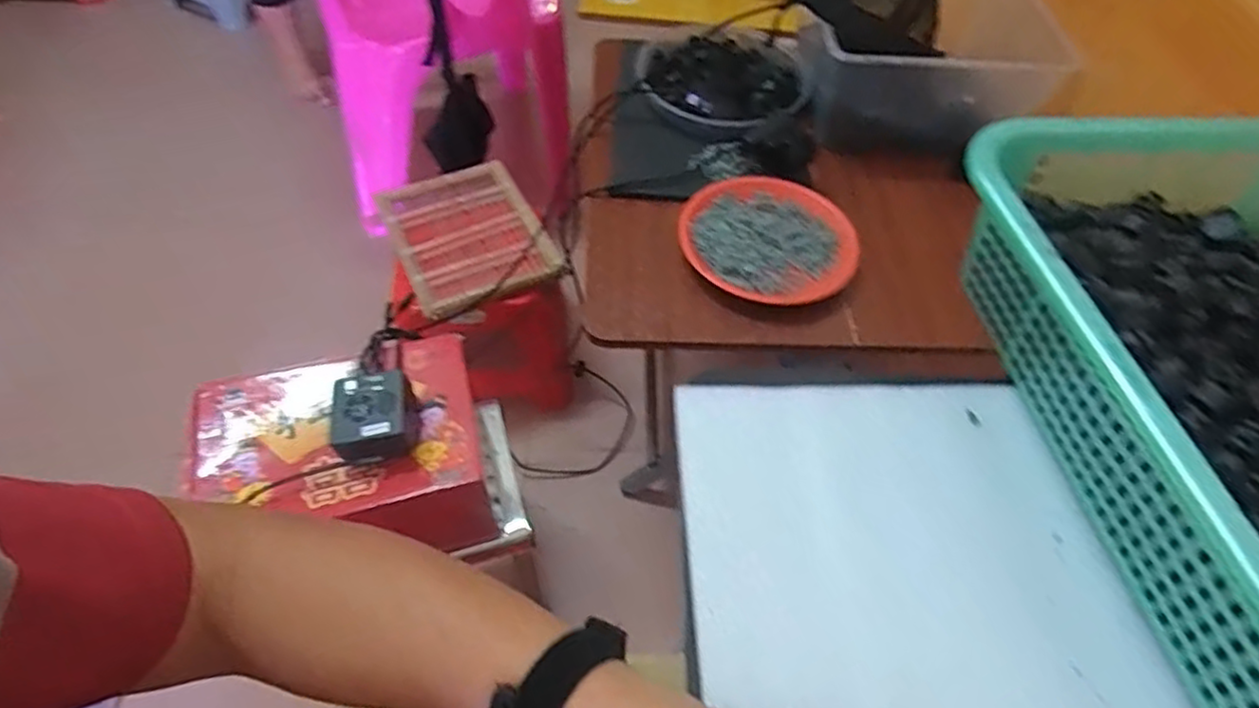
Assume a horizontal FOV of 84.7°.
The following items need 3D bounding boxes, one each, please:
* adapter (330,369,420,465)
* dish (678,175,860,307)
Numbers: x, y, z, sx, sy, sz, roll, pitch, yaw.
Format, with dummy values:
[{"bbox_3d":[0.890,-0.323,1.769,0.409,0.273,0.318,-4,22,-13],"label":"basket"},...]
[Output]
[{"bbox_3d":[-0.260,0.065,0.703,0.079,0.055,0.084,-12,54,-11],"label":"adapter"},{"bbox_3d":[0.157,-0.135,0.781,0.189,0.024,0.193,1,53,-1],"label":"dish"}]

